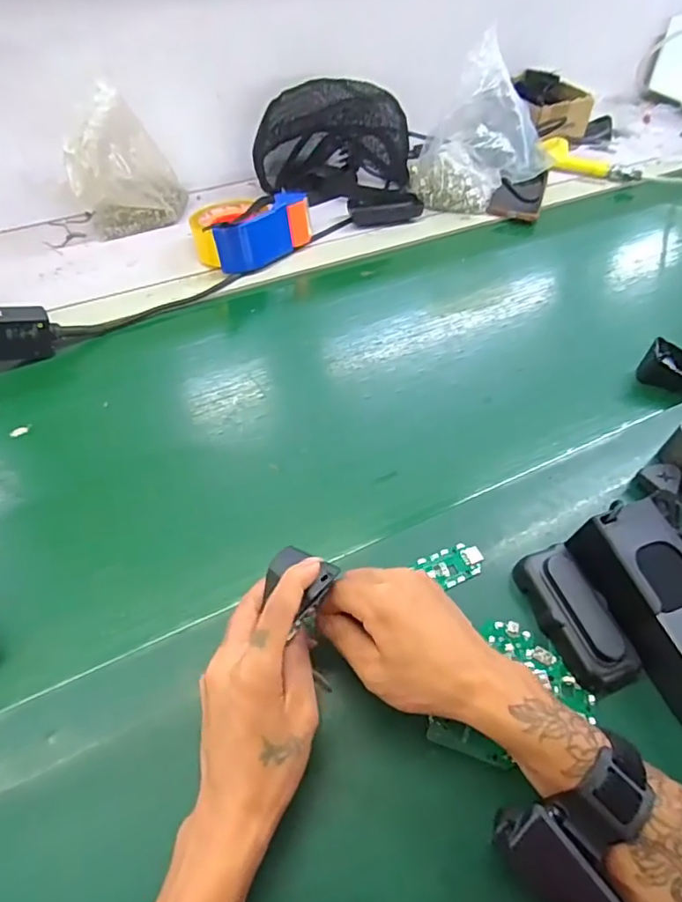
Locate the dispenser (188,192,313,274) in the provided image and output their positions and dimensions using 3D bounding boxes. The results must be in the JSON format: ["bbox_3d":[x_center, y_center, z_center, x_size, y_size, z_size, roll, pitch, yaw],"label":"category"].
[{"bbox_3d":[-0.121,-0.302,0.728,0.156,0.066,0.101,-16,52,-14],"label":"dispenser"}]

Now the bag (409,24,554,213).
[{"bbox_3d":[0.196,-0.448,0.772,0.170,0.193,0.131,3,50,1],"label":"bag"}]

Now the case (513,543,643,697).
[{"bbox_3d":[0.180,0.125,0.412,0.047,0.027,0.107,-16,52,-14],"label":"case"}]

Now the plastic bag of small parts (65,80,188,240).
[{"bbox_3d":[-0.294,-0.382,0.734,0.137,0.160,0.101,-9,51,-9],"label":"plastic bag of small parts"}]

